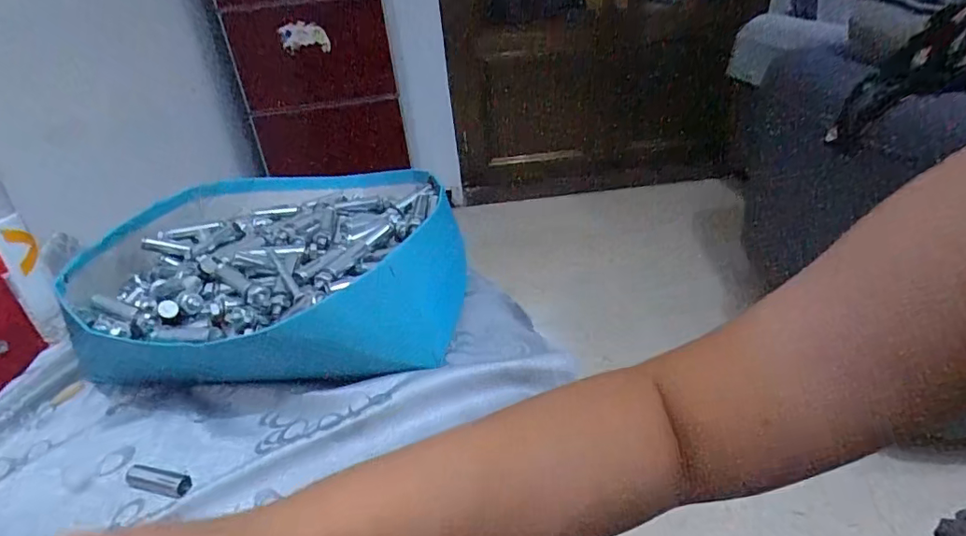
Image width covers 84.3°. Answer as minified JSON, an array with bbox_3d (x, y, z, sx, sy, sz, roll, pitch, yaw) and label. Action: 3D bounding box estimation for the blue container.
[{"bbox_3d":[-0.172,0.003,0.455,0.283,0.096,0.288,-8,28,-12],"label":"blue container"}]

